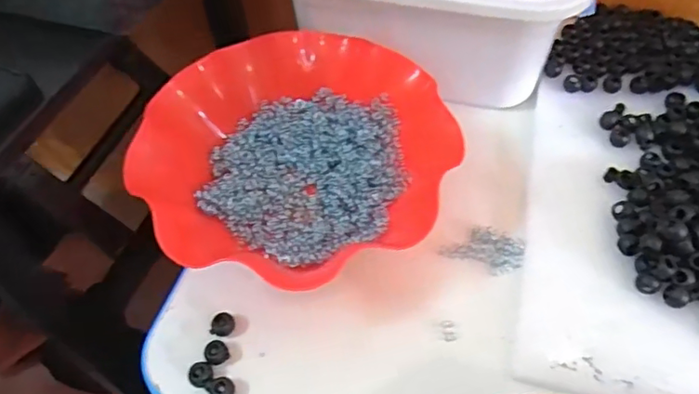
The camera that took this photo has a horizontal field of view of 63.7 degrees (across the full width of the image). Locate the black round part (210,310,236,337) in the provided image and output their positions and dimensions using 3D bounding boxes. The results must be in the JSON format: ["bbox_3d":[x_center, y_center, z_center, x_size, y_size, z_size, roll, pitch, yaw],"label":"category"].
[{"bbox_3d":[-0.085,0.085,0.379,0.014,0.009,0.015,-1,54,1],"label":"black round part"}]

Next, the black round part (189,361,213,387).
[{"bbox_3d":[-0.095,0.114,0.360,0.015,0.009,0.017,-14,55,-8],"label":"black round part"}]

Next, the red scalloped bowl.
[{"bbox_3d":[-0.043,-0.030,0.424,0.208,0.061,0.219,-1,54,1],"label":"red scalloped bowl"}]

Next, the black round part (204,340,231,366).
[{"bbox_3d":[-0.087,0.102,0.369,0.014,0.008,0.016,-23,57,-14],"label":"black round part"}]

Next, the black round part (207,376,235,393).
[{"bbox_3d":[-0.080,0.121,0.354,0.015,0.011,0.015,-1,54,1],"label":"black round part"}]

